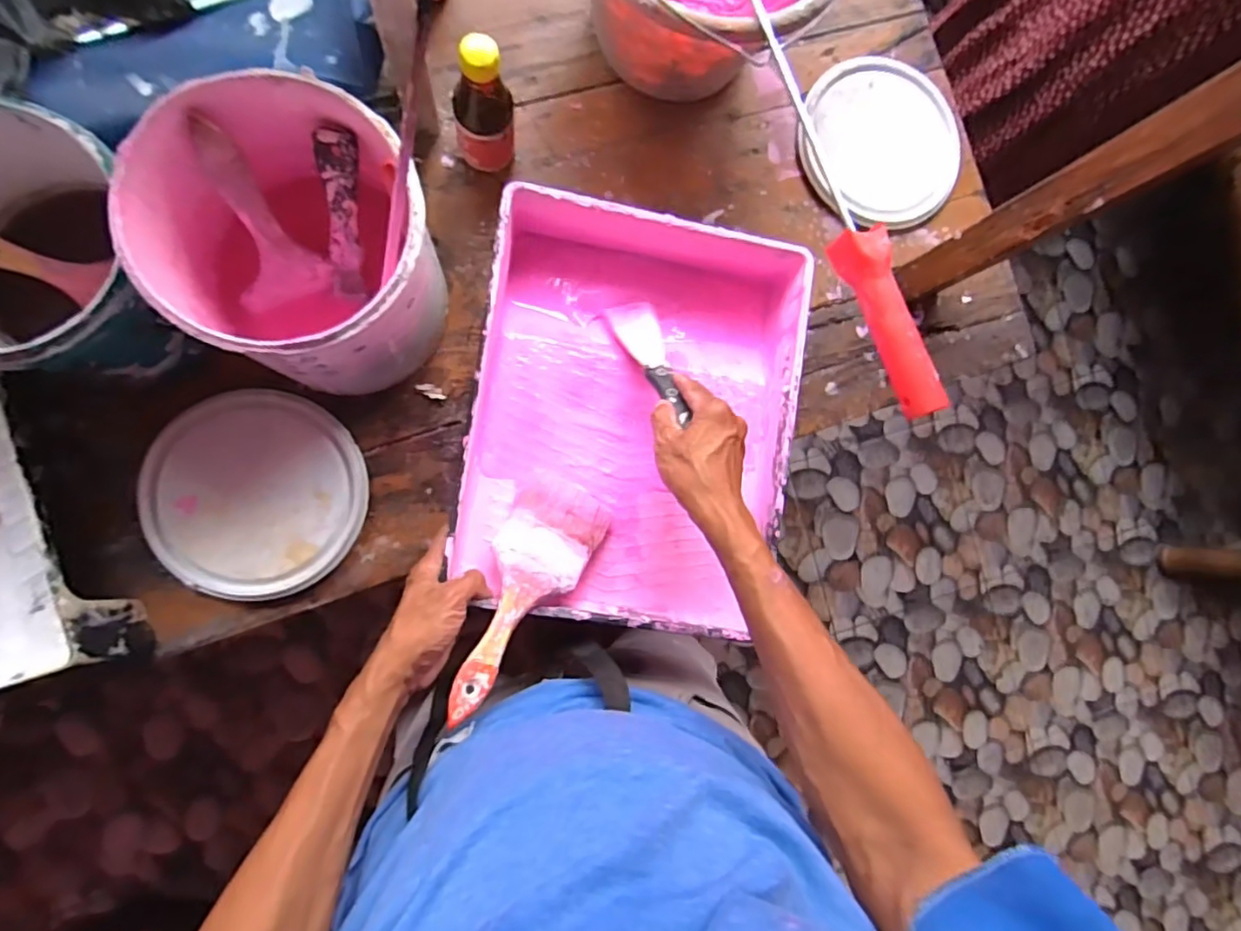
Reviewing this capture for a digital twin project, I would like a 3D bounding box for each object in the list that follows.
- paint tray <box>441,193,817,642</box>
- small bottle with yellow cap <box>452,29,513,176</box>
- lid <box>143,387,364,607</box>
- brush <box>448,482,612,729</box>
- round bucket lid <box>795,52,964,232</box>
[{"bbox_3d":[0.012,-0.044,0.557,0.273,0.091,0.348,9,88,-8],"label":"paint tray"},{"bbox_3d":[-0.118,-0.303,0.529,0.042,0.145,0.043,0,89,-9],"label":"small bottle with yellow cap"},{"bbox_3d":[-0.319,0.024,0.538,0.177,0.026,0.173,0,89,-9],"label":"lid"},{"bbox_3d":[-0.079,0.103,0.481,0.076,0.020,0.194,29,61,-7],"label":"brush"},{"bbox_3d":[0.279,-0.342,0.655,0.176,0.026,0.172,0,89,-9],"label":"round bucket lid"}]

